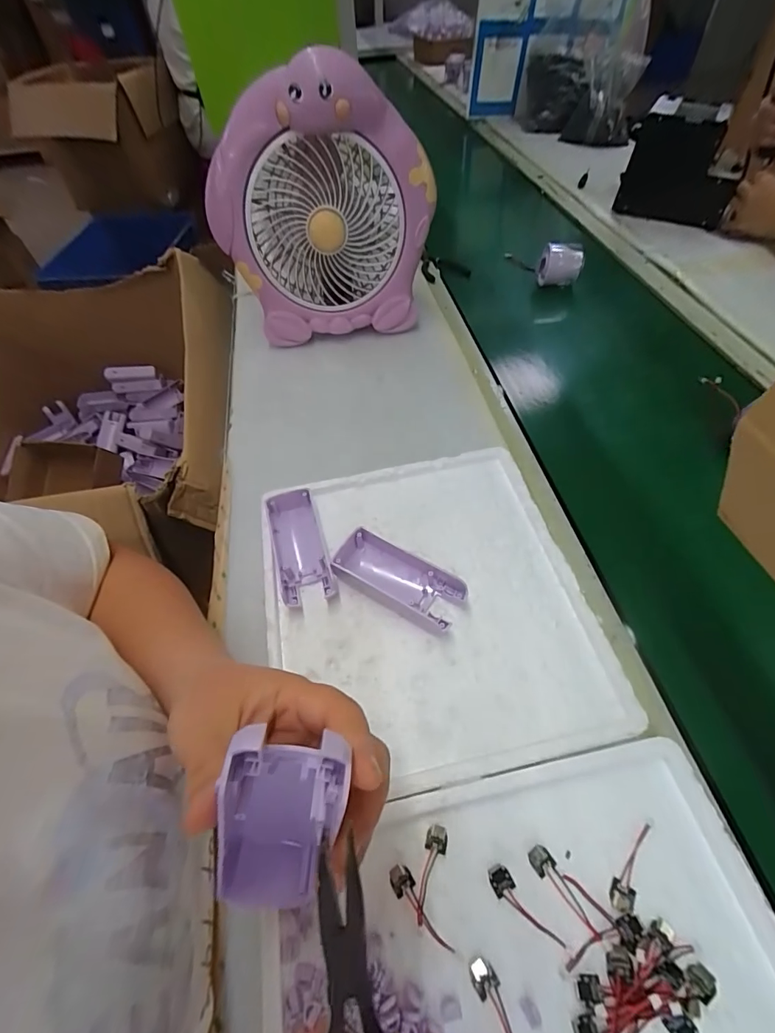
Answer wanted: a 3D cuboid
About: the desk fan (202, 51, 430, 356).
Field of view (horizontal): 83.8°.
[{"bbox_3d":[-0.080,-0.373,0.547,0.261,0.260,0.134,-5,55,0],"label":"desk fan"}]

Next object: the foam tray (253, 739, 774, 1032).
[{"bbox_3d":[0.082,0.267,0.200,0.265,0.018,0.251,-12,54,-3],"label":"foam tray"}]

